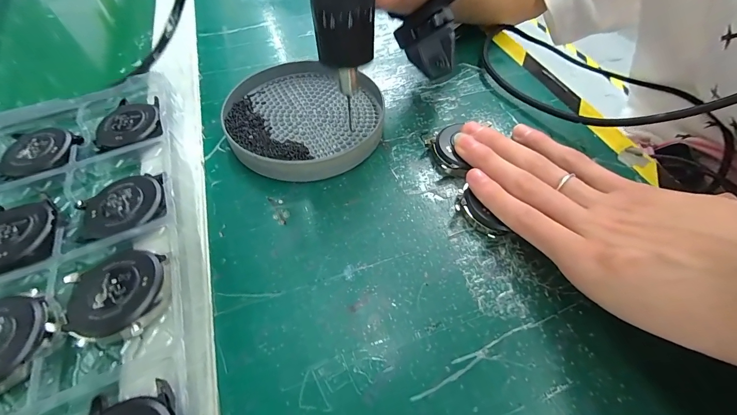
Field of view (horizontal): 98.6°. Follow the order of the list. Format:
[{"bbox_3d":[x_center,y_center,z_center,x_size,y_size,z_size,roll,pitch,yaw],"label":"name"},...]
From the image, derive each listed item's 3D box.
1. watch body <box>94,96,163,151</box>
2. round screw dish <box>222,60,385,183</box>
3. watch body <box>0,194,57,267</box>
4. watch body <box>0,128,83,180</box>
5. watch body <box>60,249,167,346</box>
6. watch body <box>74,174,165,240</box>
[{"bbox_3d":[-0.174,-0.062,0.228,0.044,0.007,0.048,-21,57,-14],"label":"watch body"},{"bbox_3d":[-0.047,-0.068,0.234,0.112,0.019,0.118,0,55,0],"label":"round screw dish"},{"bbox_3d":[-0.205,0.013,0.182,0.042,0.007,0.047,-22,58,-15],"label":"watch body"},{"bbox_3d":[-0.226,-0.037,0.216,0.047,0.010,0.043,0,55,0],"label":"watch body"},{"bbox_3d":[-0.125,0.043,0.156,0.047,0.011,0.044,-17,56,-12],"label":"watch body"},{"bbox_3d":[-0.146,-0.001,0.187,0.046,0.007,0.038,-20,57,-14],"label":"watch body"}]

